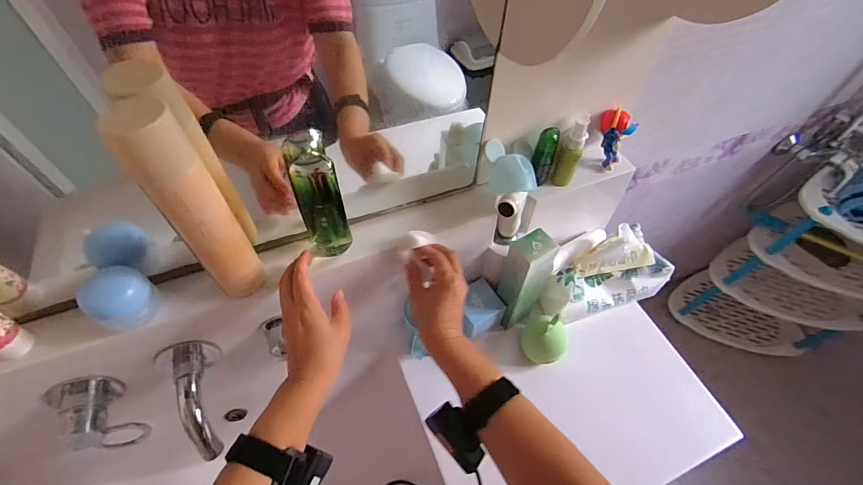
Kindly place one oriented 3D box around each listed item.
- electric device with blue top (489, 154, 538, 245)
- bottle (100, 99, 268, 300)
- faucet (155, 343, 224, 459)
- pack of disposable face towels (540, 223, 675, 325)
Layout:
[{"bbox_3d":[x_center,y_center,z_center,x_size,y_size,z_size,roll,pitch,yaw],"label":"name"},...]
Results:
[{"bbox_3d":[0.105,-0.045,0.544,0.059,0.132,0.086,6,54,3],"label":"electric device with blue top"},{"bbox_3d":[-0.217,-0.027,0.371,0.048,0.220,0.060,-33,61,-22],"label":"bottle"},{"bbox_3d":[-0.283,0.189,0.471,0.056,0.051,0.141,-16,73,-13],"label":"faucet"},{"bbox_3d":[0.278,0.039,0.634,0.219,0.106,0.113,-16,56,-13],"label":"pack of disposable face towels"}]

